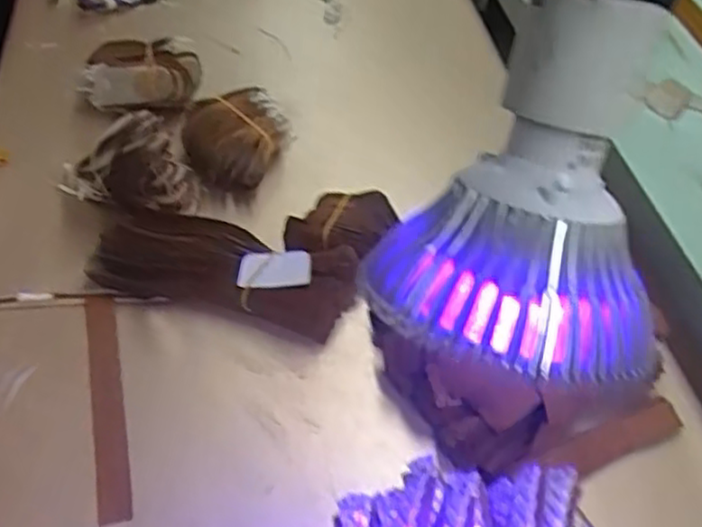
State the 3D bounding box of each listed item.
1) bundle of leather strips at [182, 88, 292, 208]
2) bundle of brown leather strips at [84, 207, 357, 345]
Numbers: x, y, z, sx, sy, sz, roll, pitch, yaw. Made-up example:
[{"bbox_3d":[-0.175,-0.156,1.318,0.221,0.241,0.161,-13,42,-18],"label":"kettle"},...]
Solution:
[{"bbox_3d":[-0.105,-0.104,0.626,0.083,0.057,0.079,20,47,8],"label":"bundle of leather strips"},{"bbox_3d":[-0.091,0.003,0.538,0.190,0.049,0.066,12,47,1],"label":"bundle of brown leather strips"}]

